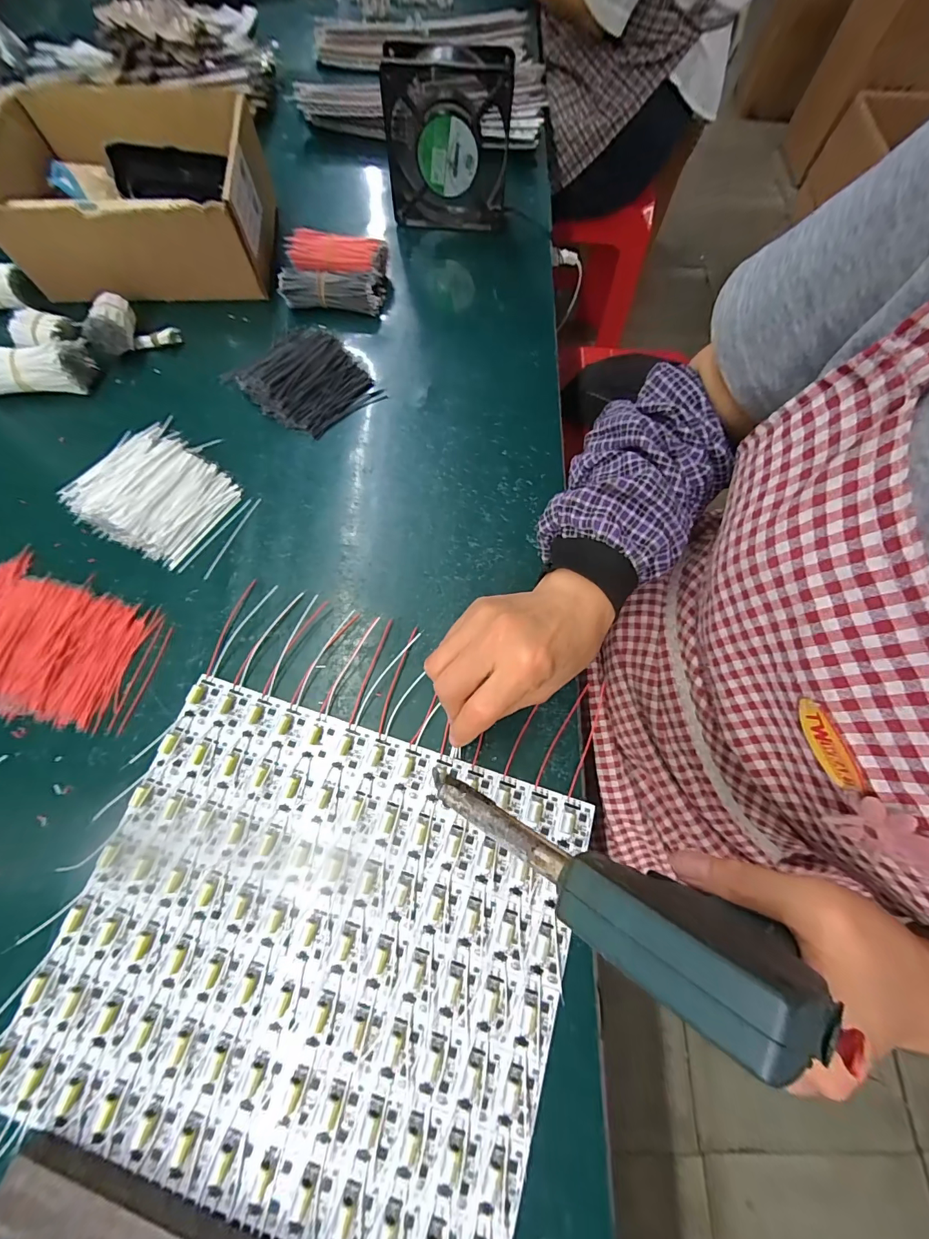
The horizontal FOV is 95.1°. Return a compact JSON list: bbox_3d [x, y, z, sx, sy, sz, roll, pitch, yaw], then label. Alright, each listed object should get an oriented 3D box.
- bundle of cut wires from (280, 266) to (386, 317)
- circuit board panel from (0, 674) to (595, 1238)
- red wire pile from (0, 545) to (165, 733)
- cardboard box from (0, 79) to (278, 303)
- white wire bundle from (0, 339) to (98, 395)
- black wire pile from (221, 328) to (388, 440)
[{"bbox_3d":[-0.132,-0.330,0.427,0.098,0.034,0.031,5,70,0],"label":"bundle of cut wires"},{"bbox_3d":[-0.088,0.187,0.253,0.282,0.007,0.240,17,69,5],"label":"circuit board panel"},{"bbox_3d":[-0.302,0.015,0.306,0.136,0.014,0.106,11,70,2],"label":"red wire pile"},{"bbox_3d":[-0.308,-0.403,0.405,0.211,0.078,0.167,-2,70,-3],"label":"cardboard box"},{"bbox_3d":[-0.382,-0.220,0.373,0.094,0.031,0.033,-12,71,-6],"label":"white wire bundle"},{"bbox_3d":[-0.150,-0.224,0.393,0.117,0.024,0.094,42,74,12],"label":"black wire pile"}]

